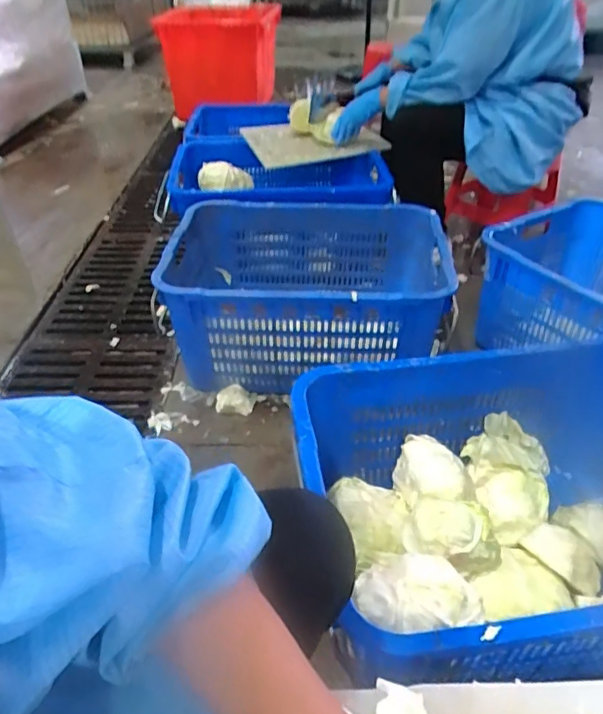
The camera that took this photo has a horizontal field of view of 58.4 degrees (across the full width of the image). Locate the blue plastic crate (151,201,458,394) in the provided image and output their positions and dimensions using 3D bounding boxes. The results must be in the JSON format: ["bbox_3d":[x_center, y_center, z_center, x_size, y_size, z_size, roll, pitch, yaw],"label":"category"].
[{"bbox_3d":[0.013,-0.149,1.245,0.599,0.266,0.439,1,39,2],"label":"blue plastic crate"}]

